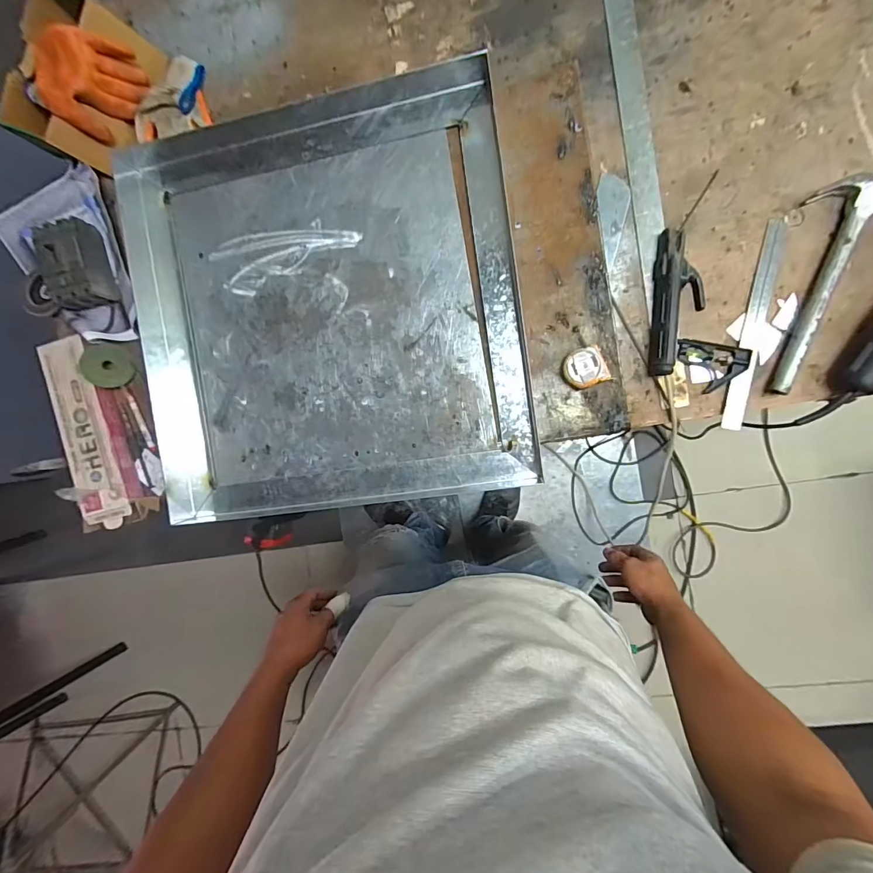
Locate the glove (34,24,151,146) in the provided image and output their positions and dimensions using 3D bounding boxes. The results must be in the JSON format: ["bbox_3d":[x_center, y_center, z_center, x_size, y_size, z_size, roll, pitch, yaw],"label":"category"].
[{"bbox_3d":[-0.573,-0.589,0.678,0.137,0.084,0.153,40,96,5],"label":"glove"}]

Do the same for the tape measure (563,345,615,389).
[{"bbox_3d":[0.220,-0.101,0.610,0.056,0.037,0.057,-19,88,8],"label":"tape measure"}]

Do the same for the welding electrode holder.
[{"bbox_3d":[0.355,-0.230,0.594,0.072,0.032,0.280,7,92,8],"label":"welding electrode holder"}]

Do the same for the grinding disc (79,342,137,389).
[{"bbox_3d":[-0.582,-0.125,0.725,0.081,0.013,0.076,-5,109,-15],"label":"grinding disc"}]

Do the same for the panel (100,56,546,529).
[{"bbox_3d":[-0.183,-0.208,0.666,0.634,0.036,0.647,-8,90,8],"label":"panel"}]

